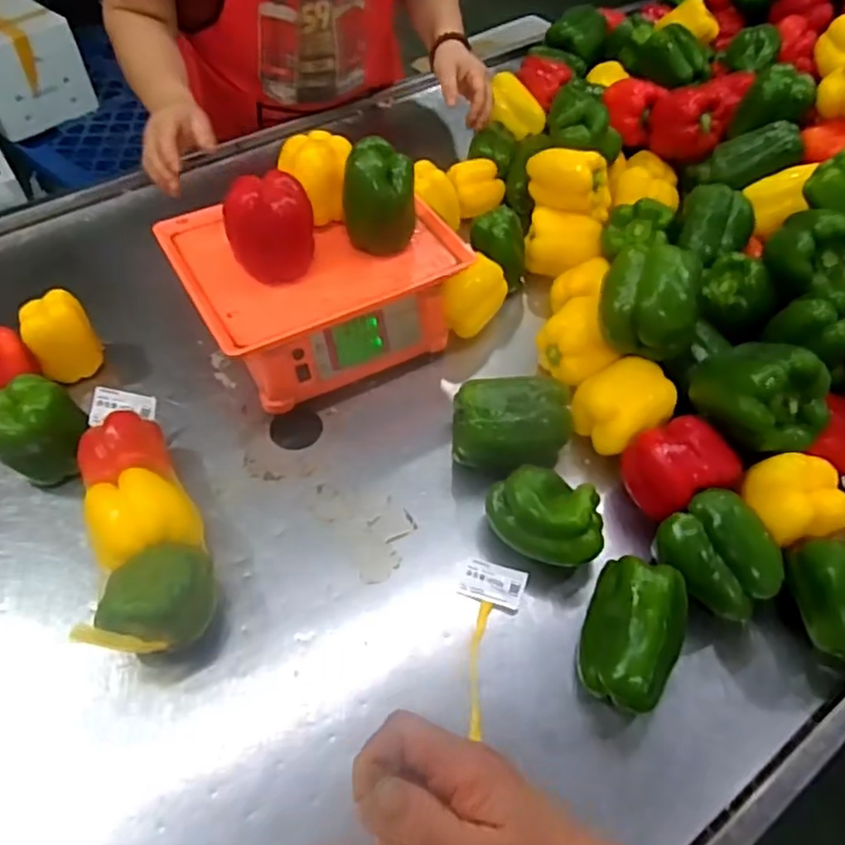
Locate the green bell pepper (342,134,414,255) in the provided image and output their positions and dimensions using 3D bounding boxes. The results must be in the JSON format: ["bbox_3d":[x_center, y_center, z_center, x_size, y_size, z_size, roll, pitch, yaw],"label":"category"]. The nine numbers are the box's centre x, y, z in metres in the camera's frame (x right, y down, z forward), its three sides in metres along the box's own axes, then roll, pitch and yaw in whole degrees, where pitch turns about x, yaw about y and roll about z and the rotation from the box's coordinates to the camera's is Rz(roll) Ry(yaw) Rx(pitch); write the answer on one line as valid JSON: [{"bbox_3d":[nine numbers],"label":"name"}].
[{"bbox_3d":[-0.048,-0.244,0.709,0.080,0.111,0.067,-4,53,-4],"label":"green bell pepper"}]

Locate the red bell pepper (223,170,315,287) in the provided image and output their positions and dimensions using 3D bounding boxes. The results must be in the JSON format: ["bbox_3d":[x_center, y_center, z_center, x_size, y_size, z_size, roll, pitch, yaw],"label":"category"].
[{"bbox_3d":[-0.157,-0.200,0.682,0.086,0.094,0.068,-9,54,-8],"label":"red bell pepper"}]

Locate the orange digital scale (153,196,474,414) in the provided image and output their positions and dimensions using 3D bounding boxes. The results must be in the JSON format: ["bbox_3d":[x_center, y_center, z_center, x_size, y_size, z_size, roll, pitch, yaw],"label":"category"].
[{"bbox_3d":[-0.124,-0.171,0.784,0.296,0.112,0.239,-24,57,-18],"label":"orange digital scale"}]

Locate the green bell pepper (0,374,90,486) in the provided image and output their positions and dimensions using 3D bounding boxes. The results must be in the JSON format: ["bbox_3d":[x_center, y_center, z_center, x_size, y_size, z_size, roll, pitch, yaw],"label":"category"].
[{"bbox_3d":[-0.389,0.015,0.669,0.089,0.098,0.089,37,61,24],"label":"green bell pepper"}]

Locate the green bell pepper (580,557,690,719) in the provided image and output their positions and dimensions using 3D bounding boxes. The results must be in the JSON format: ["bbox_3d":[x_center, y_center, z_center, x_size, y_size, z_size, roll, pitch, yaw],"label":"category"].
[{"bbox_3d":[0.180,0.184,0.561,0.079,0.071,0.111,20,55,14],"label":"green bell pepper"}]

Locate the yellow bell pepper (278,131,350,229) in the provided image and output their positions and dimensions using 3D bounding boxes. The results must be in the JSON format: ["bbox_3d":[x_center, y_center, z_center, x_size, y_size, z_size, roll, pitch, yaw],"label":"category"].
[{"bbox_3d":[-0.121,-0.279,0.743,0.075,0.079,0.075,6,53,4],"label":"yellow bell pepper"}]

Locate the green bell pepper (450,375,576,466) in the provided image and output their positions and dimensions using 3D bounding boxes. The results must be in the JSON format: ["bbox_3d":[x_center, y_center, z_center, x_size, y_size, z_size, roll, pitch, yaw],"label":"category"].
[{"bbox_3d":[0.097,0.000,0.687,0.131,0.090,0.073,-4,53,-4],"label":"green bell pepper"}]

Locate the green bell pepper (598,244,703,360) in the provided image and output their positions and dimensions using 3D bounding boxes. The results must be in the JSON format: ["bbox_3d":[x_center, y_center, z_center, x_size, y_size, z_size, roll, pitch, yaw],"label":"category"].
[{"bbox_3d":[0.239,-0.126,0.687,0.104,0.085,0.081,19,55,13],"label":"green bell pepper"}]

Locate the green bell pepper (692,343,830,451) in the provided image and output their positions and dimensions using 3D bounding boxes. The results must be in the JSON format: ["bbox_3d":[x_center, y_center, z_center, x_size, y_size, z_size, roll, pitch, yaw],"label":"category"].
[{"bbox_3d":[0.321,-0.031,0.623,0.073,0.077,0.122,-26,58,-19],"label":"green bell pepper"}]

